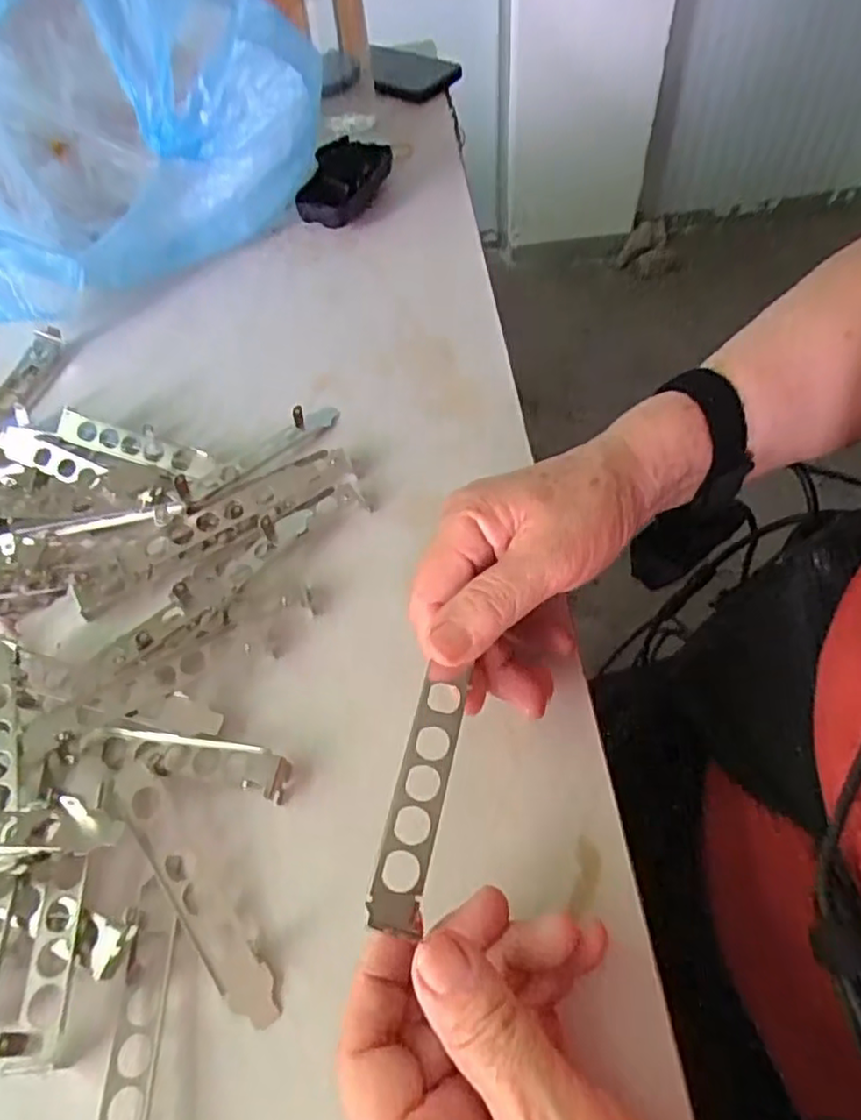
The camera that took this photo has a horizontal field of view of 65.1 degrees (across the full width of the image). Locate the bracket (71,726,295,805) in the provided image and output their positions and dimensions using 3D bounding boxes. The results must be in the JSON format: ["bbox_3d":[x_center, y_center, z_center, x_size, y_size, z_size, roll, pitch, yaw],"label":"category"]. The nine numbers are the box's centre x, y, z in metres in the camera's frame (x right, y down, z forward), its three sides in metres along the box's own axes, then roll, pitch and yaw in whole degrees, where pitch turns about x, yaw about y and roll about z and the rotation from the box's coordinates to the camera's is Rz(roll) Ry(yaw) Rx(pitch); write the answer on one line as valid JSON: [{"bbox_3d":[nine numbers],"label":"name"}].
[{"bbox_3d":[-0.114,0.090,0.307,0.098,0.016,0.021,6,57,9],"label":"bracket"}]

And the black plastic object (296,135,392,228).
[{"bbox_3d":[-0.071,-0.324,0.577,0.052,0.036,0.102,15,59,14],"label":"black plastic object"}]

